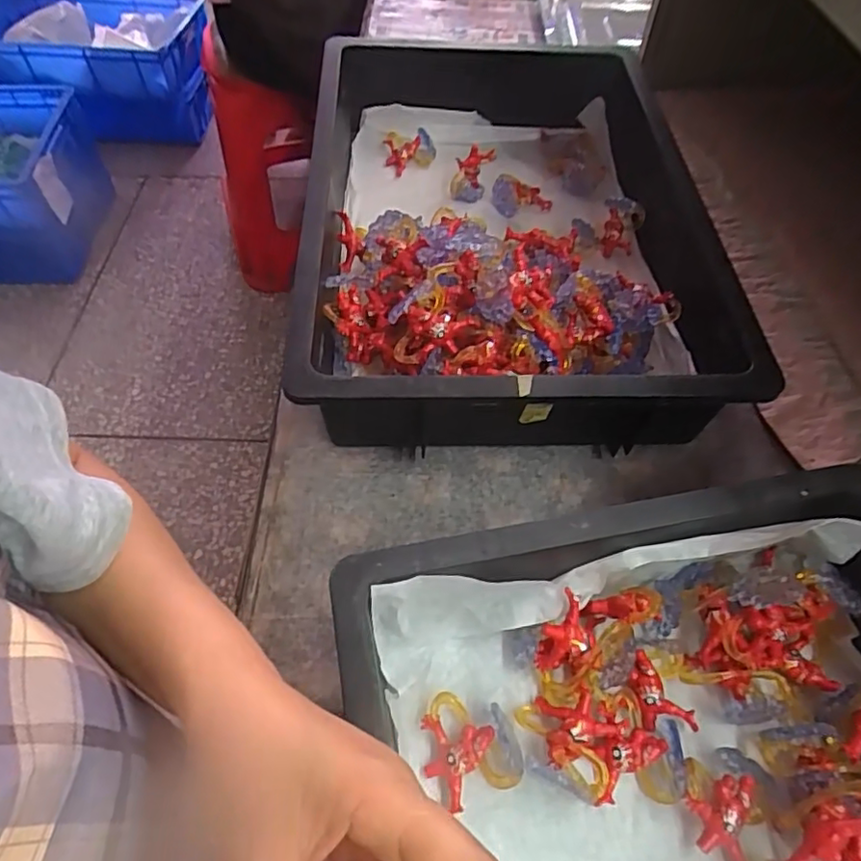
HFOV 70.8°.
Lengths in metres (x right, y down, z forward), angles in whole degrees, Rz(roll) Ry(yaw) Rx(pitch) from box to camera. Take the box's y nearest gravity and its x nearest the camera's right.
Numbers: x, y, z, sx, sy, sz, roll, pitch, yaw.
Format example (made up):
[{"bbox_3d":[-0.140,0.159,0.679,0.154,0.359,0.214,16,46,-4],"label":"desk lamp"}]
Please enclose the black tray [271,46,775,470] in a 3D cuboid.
[{"bbox_3d":[0.055,-0.184,0.524,0.300,0.097,0.444,-2,56,-1],"label":"black tray"}]

